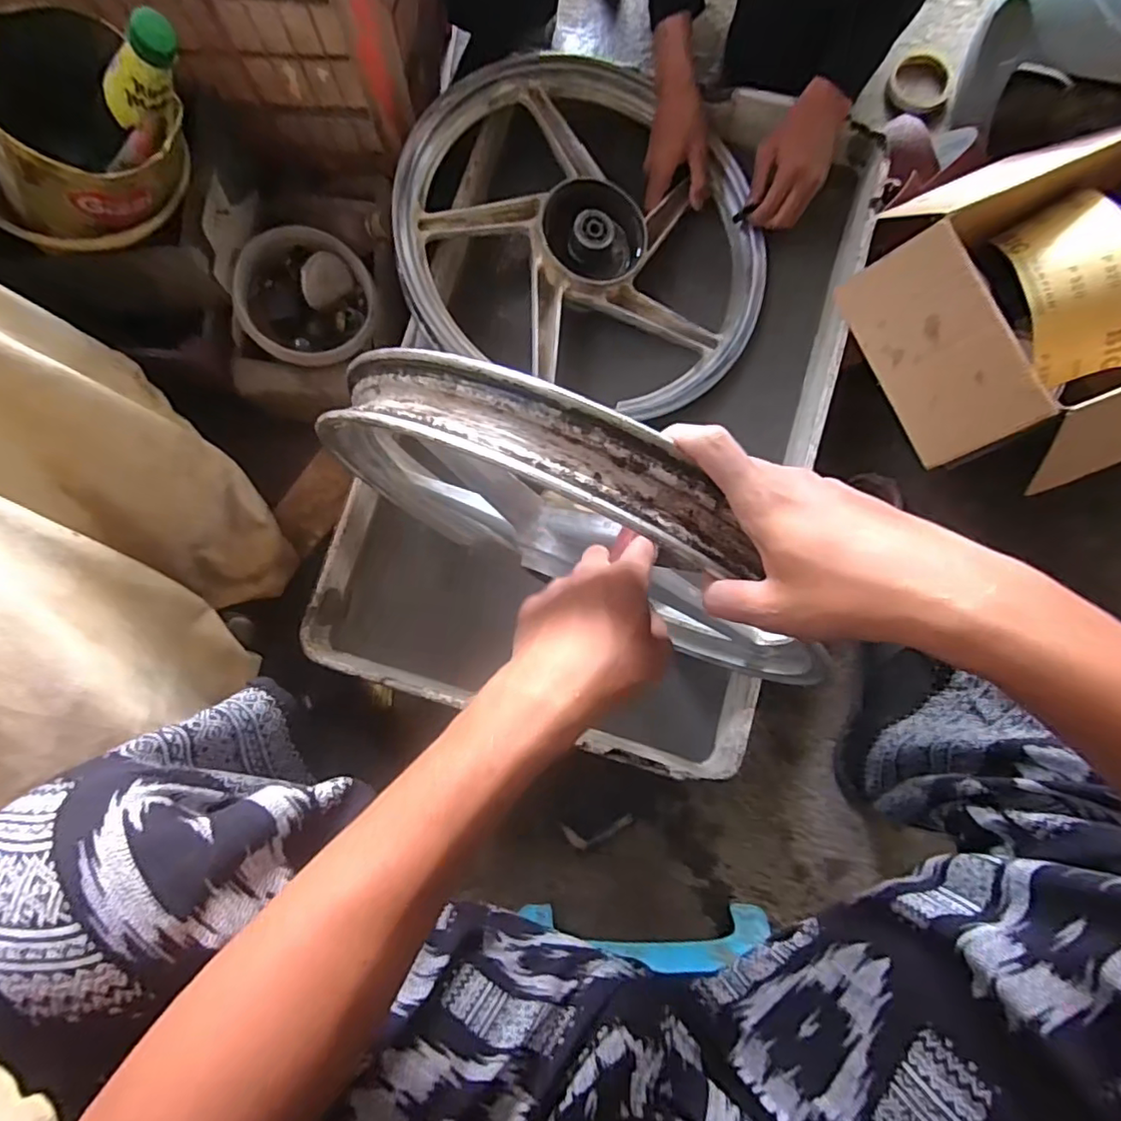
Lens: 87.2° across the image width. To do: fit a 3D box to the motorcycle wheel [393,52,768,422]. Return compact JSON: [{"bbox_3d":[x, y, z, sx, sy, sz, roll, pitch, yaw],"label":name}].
[{"bbox_3d":[0.041,-0.396,0.687,0.419,0.102,0.388,0,82,0],"label":"motorcycle wheel"}]

